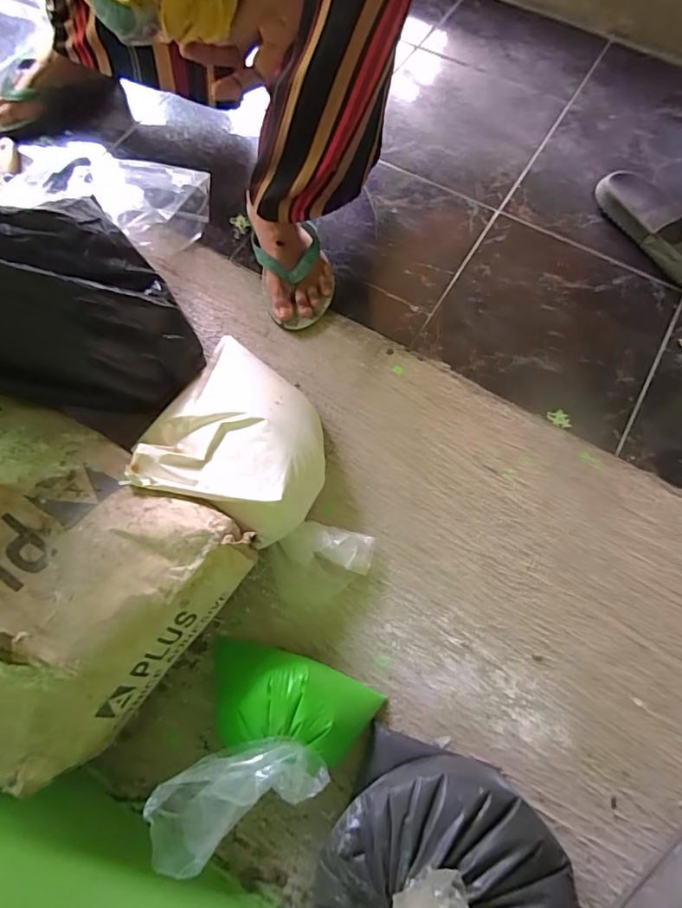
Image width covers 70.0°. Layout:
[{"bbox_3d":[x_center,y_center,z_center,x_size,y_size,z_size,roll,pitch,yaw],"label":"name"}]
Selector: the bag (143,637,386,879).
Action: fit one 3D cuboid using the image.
[{"bbox_3d":[-0.052,0.240,0.425,0.163,0.171,0.136,0,68,-2],"label":"bag"}]

